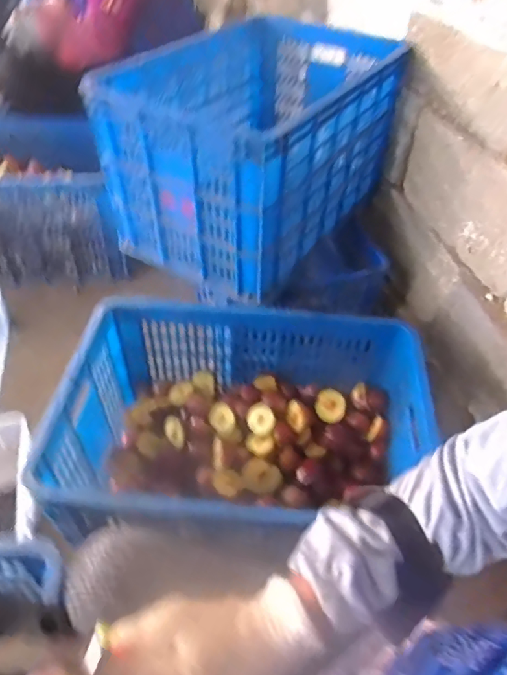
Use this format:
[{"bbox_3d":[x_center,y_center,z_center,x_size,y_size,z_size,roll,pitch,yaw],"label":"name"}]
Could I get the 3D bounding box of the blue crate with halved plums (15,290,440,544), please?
[{"bbox_3d":[-0.019,0.160,0.787,0.531,0.251,0.371,6,47,2],"label":"blue crate with halved plums"}]

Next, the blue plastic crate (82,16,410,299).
[{"bbox_3d":[0.006,-0.381,0.952,0.374,0.289,0.537,28,51,21],"label":"blue plastic crate"}]

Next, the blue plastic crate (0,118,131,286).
[{"bbox_3d":[-0.609,-0.357,1.286,0.532,0.281,0.334,-1,47,-5],"label":"blue plastic crate"}]

